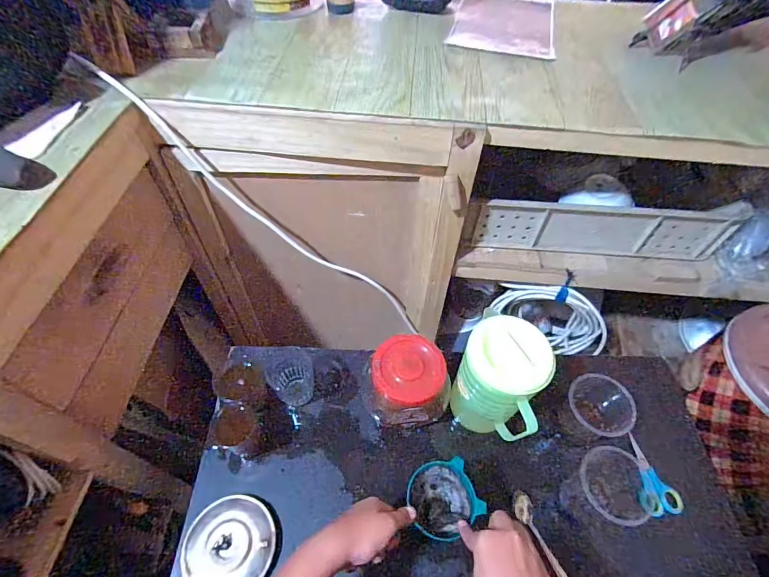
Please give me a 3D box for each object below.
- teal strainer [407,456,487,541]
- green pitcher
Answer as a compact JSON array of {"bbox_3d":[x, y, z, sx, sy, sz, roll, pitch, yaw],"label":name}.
[{"bbox_3d":[0.072,0.265,0.506,0.077,0.046,0.083,-18,58,-15],"label":"teal strainer"},{"bbox_3d":[0.159,0.145,0.595,0.109,0.209,0.109,23,57,13],"label":"green pitcher"}]

